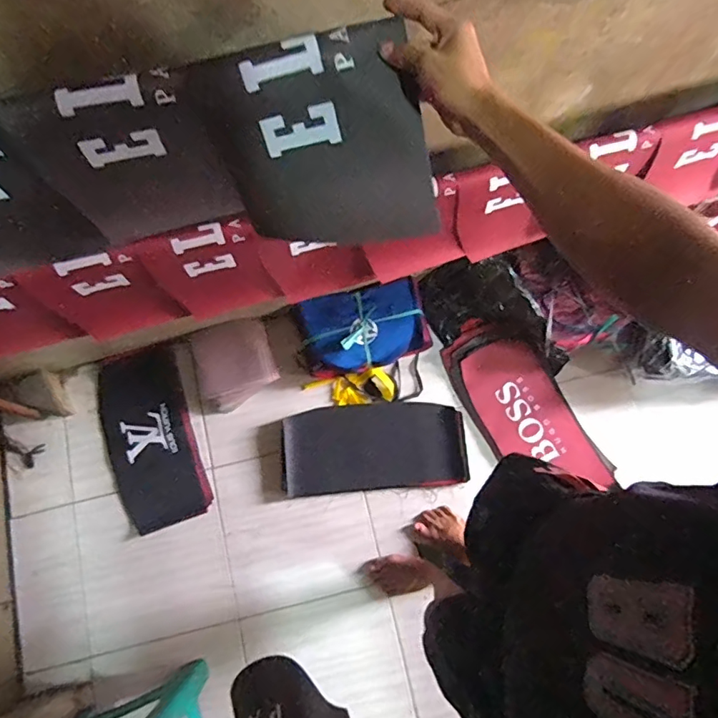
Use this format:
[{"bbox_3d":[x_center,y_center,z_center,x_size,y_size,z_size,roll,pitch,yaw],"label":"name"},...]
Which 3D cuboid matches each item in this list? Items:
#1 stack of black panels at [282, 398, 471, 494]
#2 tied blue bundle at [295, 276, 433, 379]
[{"bbox_3d":[0.043,0.239,1.421,0.496,0.035,0.242,-4,75,0],"label":"stack of black panels"},{"bbox_3d":[0.012,-0.084,1.425,0.350,0.055,0.227,-15,106,-5],"label":"tied blue bundle"}]

